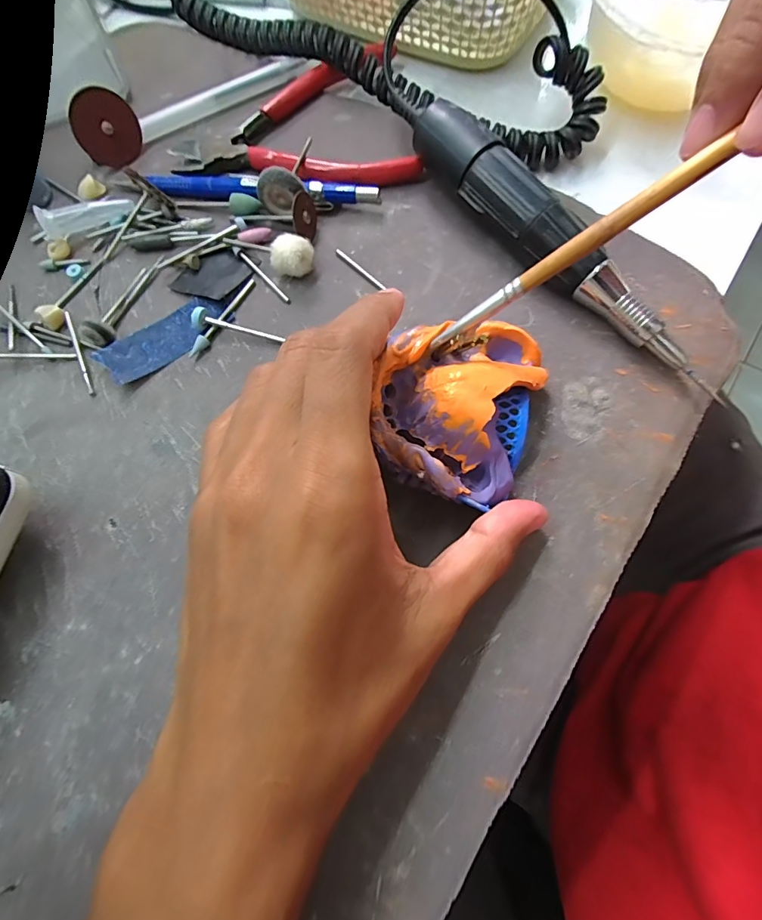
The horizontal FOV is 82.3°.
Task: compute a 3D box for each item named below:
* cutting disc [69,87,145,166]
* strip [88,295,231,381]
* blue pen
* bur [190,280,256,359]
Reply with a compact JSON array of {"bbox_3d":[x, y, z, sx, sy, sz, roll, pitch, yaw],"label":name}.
[{"bbox_3d":[-0.138,-0.167,0.219,0.031,0.030,0.004,-34,47,-16],"label":"cutting disc"},{"bbox_3d":[-0.096,-0.056,0.196,0.058,0.007,0.020,-36,74,-8],"label":"strip"},{"bbox_3d":[-0.059,-0.132,0.214,0.116,0.011,0.010,8,73,5],"label":"blue pen"},{"bbox_3d":[-0.072,-0.066,0.198,0.004,0.004,0.046,28,76,10],"label":"bur"}]

